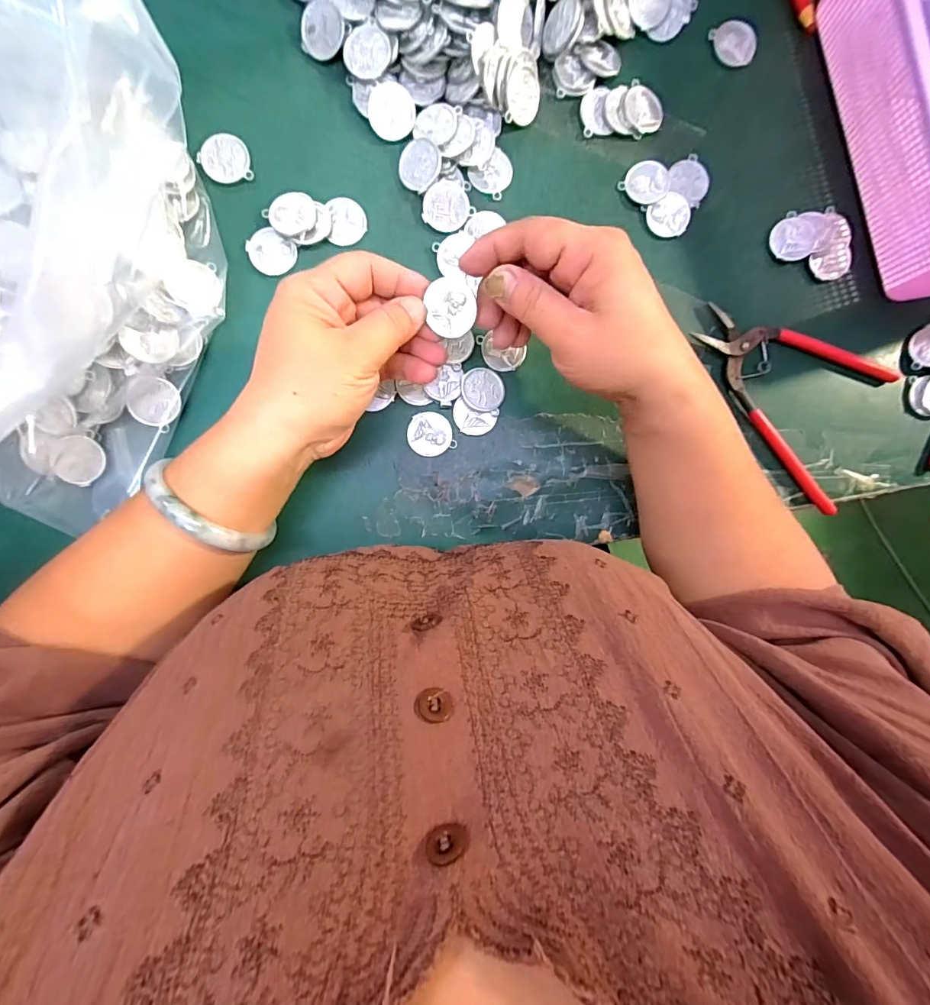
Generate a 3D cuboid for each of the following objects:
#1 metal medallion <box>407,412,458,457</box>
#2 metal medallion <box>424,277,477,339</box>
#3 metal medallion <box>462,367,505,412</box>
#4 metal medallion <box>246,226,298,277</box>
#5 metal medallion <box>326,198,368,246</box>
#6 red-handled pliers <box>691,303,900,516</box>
[{"bbox_3d":[-0.023,-0.045,0.296,0.029,0.004,0.029,-22,94,-4],"label":"metal medallion"},{"bbox_3d":[-0.007,-0.105,0.240,0.025,0.004,0.029,2,120,8],"label":"metal medallion"},{"bbox_3d":[0.012,-0.076,0.297,0.027,0.005,0.030,-43,95,-2],"label":"metal medallion"},{"bbox_3d":[-0.124,-0.161,0.286,0.030,0.004,0.027,28,89,-6],"label":"metal medallion"},{"bbox_3d":[-0.076,-0.183,0.290,0.023,0.004,0.029,-6,93,-5],"label":"metal medallion"},{"bbox_3d":[0.246,-0.090,0.319,0.109,0.011,0.165,-41,95,-3],"label":"red-handled pliers"}]

